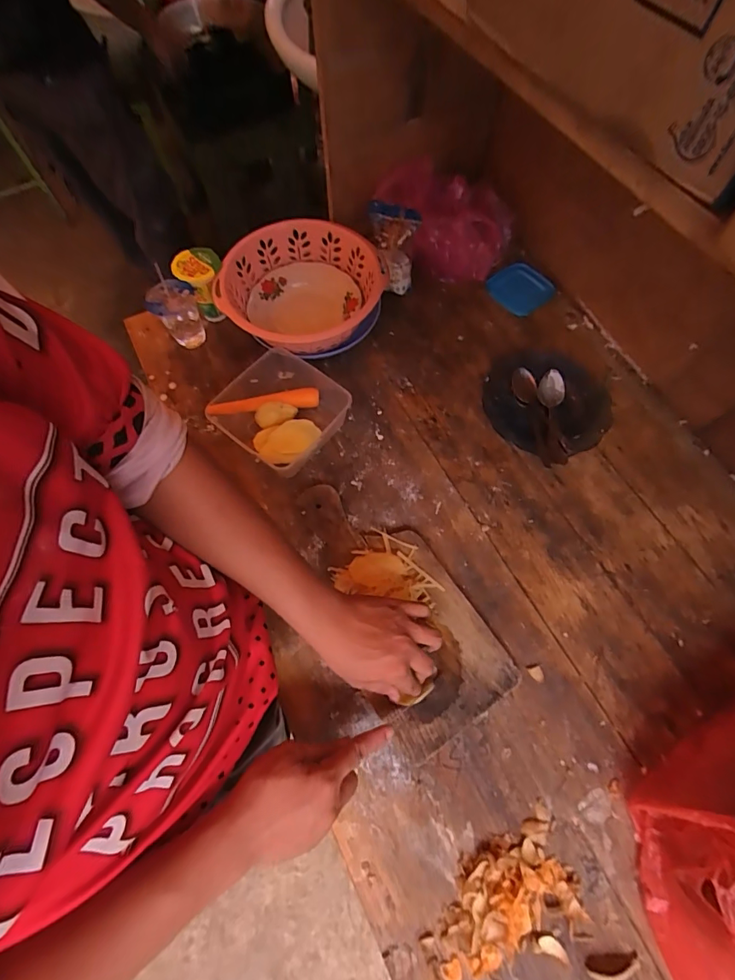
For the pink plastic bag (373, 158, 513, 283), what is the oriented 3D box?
[{"bbox_3d":[0.136,-0.453,0.749,0.212,0.123,0.180,24,69,10],"label":"pink plastic bag"}]

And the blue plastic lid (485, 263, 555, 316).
[{"bbox_3d":[0.262,-0.352,0.754,0.083,0.022,0.098,-42,73,-15],"label":"blue plastic lid"}]

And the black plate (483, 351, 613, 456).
[{"bbox_3d":[0.271,-0.135,0.655,0.184,0.030,0.180,0,67,0],"label":"black plate"}]

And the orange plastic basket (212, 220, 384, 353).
[{"bbox_3d":[-0.100,-0.305,0.696,0.236,0.098,0.222,0,67,0],"label":"orange plastic basket"}]

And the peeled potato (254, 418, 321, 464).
[{"bbox_3d":[-0.116,-0.067,0.631,0.094,0.034,0.059,-10,67,-4],"label":"peeled potato"}]

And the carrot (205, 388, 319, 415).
[{"bbox_3d":[-0.150,-0.128,0.637,0.160,0.025,0.025,-12,67,-18],"label":"carrot"}]

